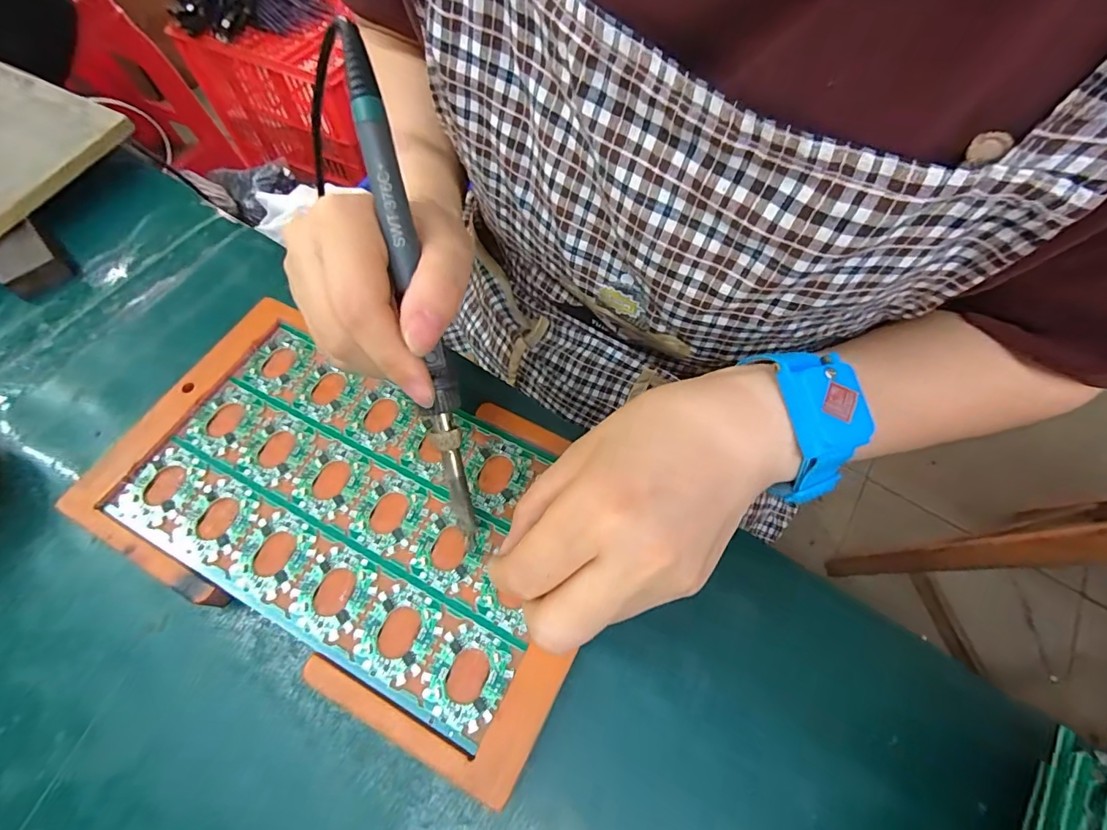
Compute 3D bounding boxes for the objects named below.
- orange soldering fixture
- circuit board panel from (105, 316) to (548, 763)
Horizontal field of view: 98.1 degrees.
[{"bbox_3d":[-0.093,0.041,0.229,0.231,0.017,0.139,24,66,12],"label":"orange soldering fixture"},{"bbox_3d":[-0.094,0.040,0.226,0.200,0.005,0.117,25,66,12],"label":"circuit board panel"}]

